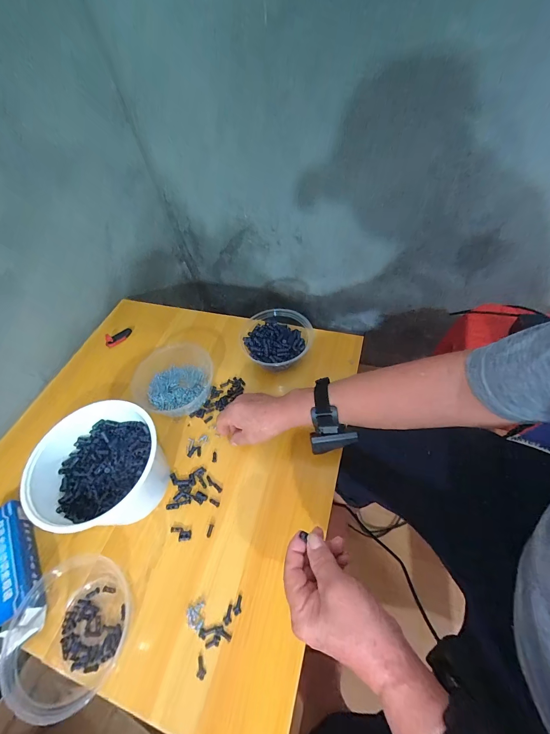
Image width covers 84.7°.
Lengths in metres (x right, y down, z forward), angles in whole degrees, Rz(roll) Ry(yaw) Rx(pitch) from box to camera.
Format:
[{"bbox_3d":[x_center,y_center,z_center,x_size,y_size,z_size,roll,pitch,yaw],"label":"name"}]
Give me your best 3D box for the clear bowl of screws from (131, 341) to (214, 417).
[{"bbox_3d":[-0.180,0.023,0.542,0.144,0.053,0.121,-32,56,-18],"label":"clear bowl of screws"}]

